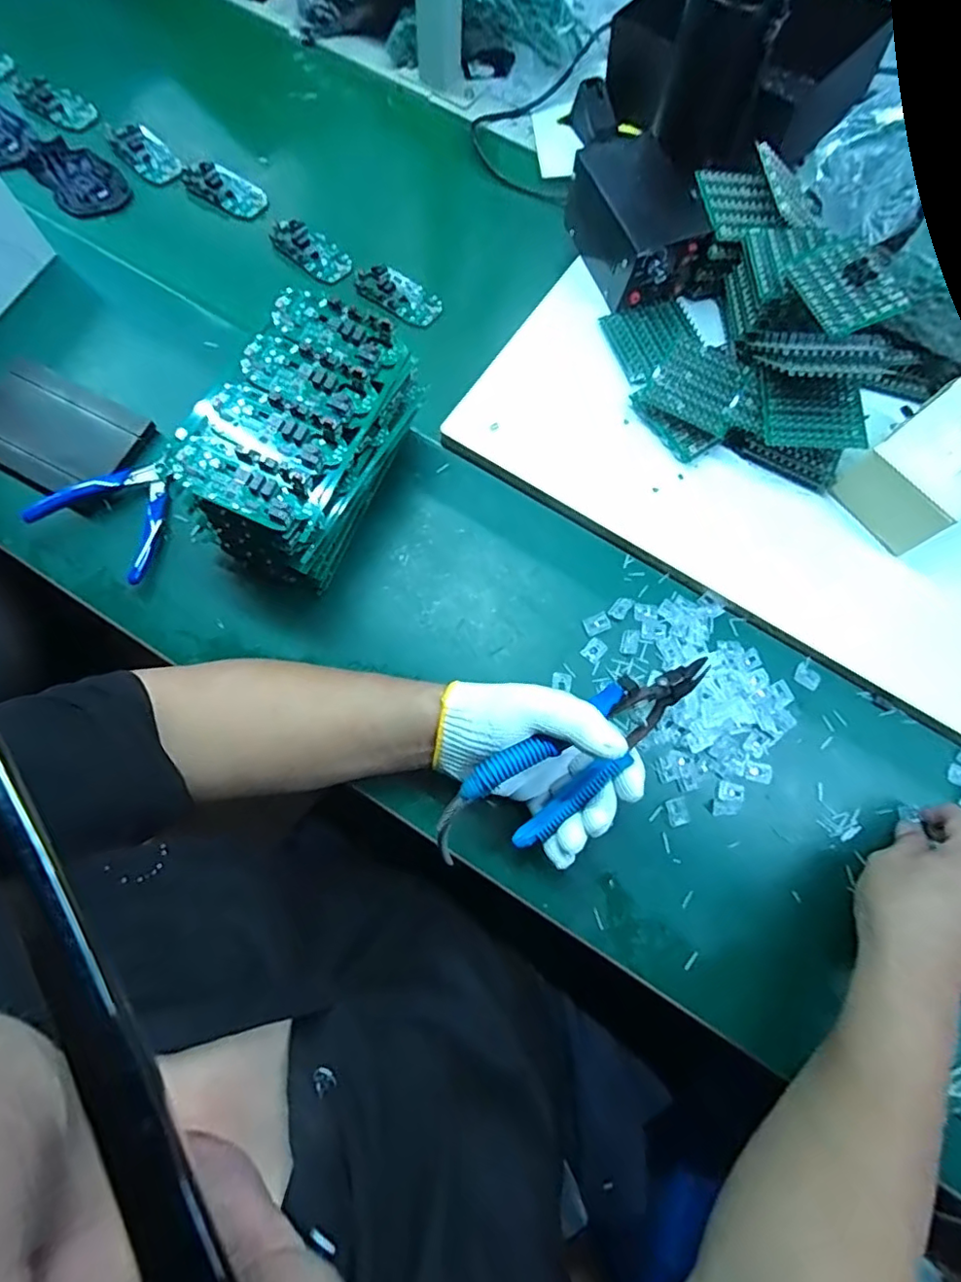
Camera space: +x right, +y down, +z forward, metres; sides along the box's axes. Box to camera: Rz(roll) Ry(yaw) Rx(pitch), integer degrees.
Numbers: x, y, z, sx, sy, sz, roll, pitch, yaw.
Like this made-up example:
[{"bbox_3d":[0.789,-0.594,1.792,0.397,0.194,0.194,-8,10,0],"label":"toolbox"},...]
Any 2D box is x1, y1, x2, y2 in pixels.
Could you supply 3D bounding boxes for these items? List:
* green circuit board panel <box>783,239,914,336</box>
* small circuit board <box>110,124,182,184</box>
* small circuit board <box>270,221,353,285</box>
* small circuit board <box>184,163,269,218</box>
[{"bbox_3d":[0.318,-0.307,0.494,0.084,0.009,0.079,-24,84,-5],"label":"green circuit board panel"},{"bbox_3d":[-0.352,-0.513,0.600,0.042,0.016,0.071,-40,77,-13],"label":"small circuit board"},{"bbox_3d":[-0.174,-0.407,0.590,0.091,0.007,0.043,41,75,11],"label":"small circuit board"},{"bbox_3d":[-0.269,-0.476,0.600,0.089,0.015,0.033,32,74,8],"label":"small circuit board"}]

